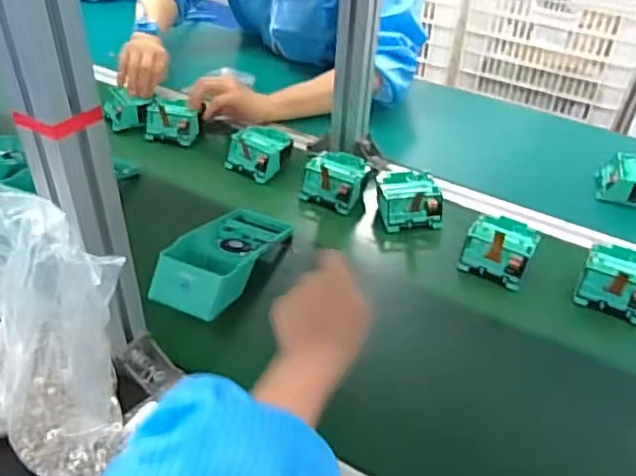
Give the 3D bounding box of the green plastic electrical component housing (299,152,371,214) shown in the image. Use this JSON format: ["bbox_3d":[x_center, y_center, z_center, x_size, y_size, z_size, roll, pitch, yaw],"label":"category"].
[{"bbox_3d":[0.024,-0.078,0.777,0.084,0.043,0.087,13,40,13],"label":"green plastic electrical component housing"}]

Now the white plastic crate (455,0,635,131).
[{"bbox_3d":[0.736,-0.643,1.683,0.456,0.306,0.638,25,43,25],"label":"white plastic crate"}]

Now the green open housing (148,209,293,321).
[{"bbox_3d":[-0.101,0.015,0.650,0.094,0.045,0.187,19,41,19],"label":"green open housing"}]

